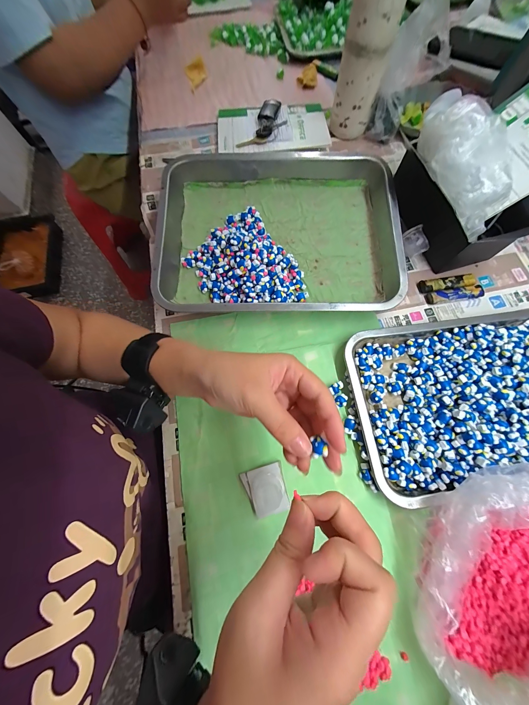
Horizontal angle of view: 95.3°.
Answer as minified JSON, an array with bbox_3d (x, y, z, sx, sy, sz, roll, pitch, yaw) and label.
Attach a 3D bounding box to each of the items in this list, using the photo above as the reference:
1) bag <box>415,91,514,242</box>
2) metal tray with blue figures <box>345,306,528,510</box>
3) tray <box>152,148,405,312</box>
[{"bbox_3d":[0.258,-0.238,0.310,0.073,0.062,0.170,-26,95,-8],"label":"bag"},{"bbox_3d":[0.267,0.051,0.298,0.298,0.040,0.205,-7,72,-2],"label":"metal tray with blue figures"},{"bbox_3d":[0.010,-0.184,0.371,0.362,0.046,0.275,-1,72,0],"label":"tray"}]

